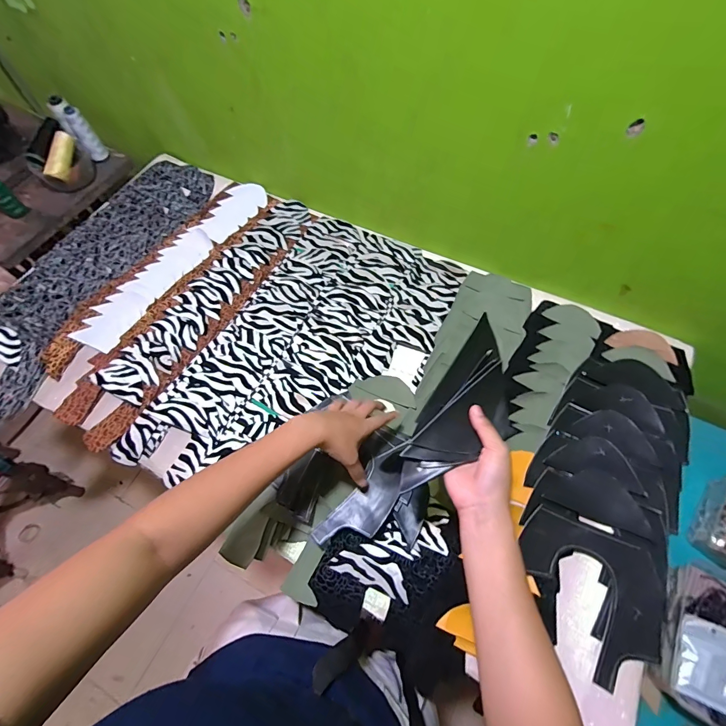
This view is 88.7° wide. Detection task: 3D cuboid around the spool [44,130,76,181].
[{"bbox_3d":[-0.681,-0.471,0.841,0.033,0.038,0.115,6,80,5],"label":"spool"}]

